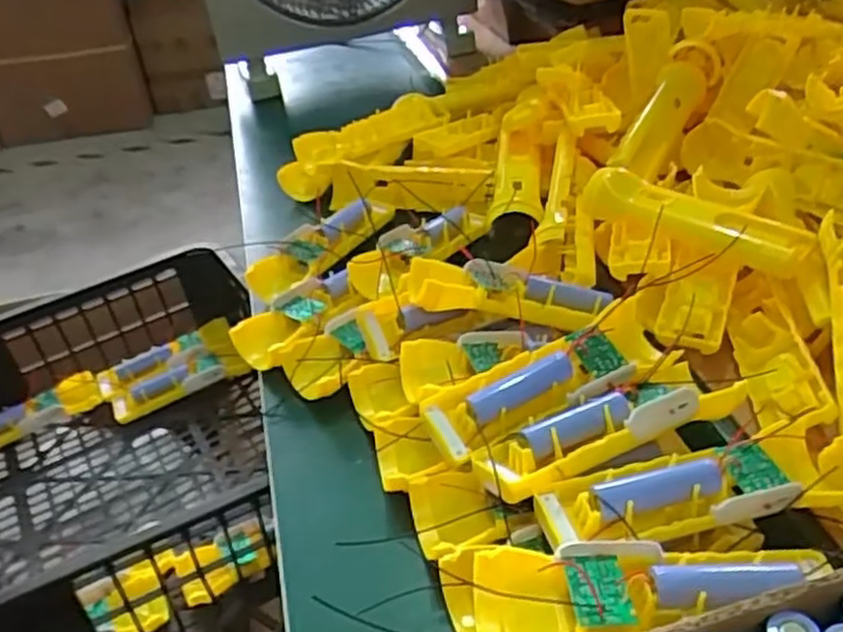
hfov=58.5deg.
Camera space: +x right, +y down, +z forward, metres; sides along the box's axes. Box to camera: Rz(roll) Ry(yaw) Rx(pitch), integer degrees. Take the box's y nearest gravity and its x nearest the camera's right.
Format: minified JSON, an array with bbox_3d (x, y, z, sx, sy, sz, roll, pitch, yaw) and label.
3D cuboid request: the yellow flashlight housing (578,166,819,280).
[{"bbox_3d":[0.195,-0.070,0.548,0.045,0.023,0.162,-31,43,-30],"label":"yellow flashlight housing"}]

